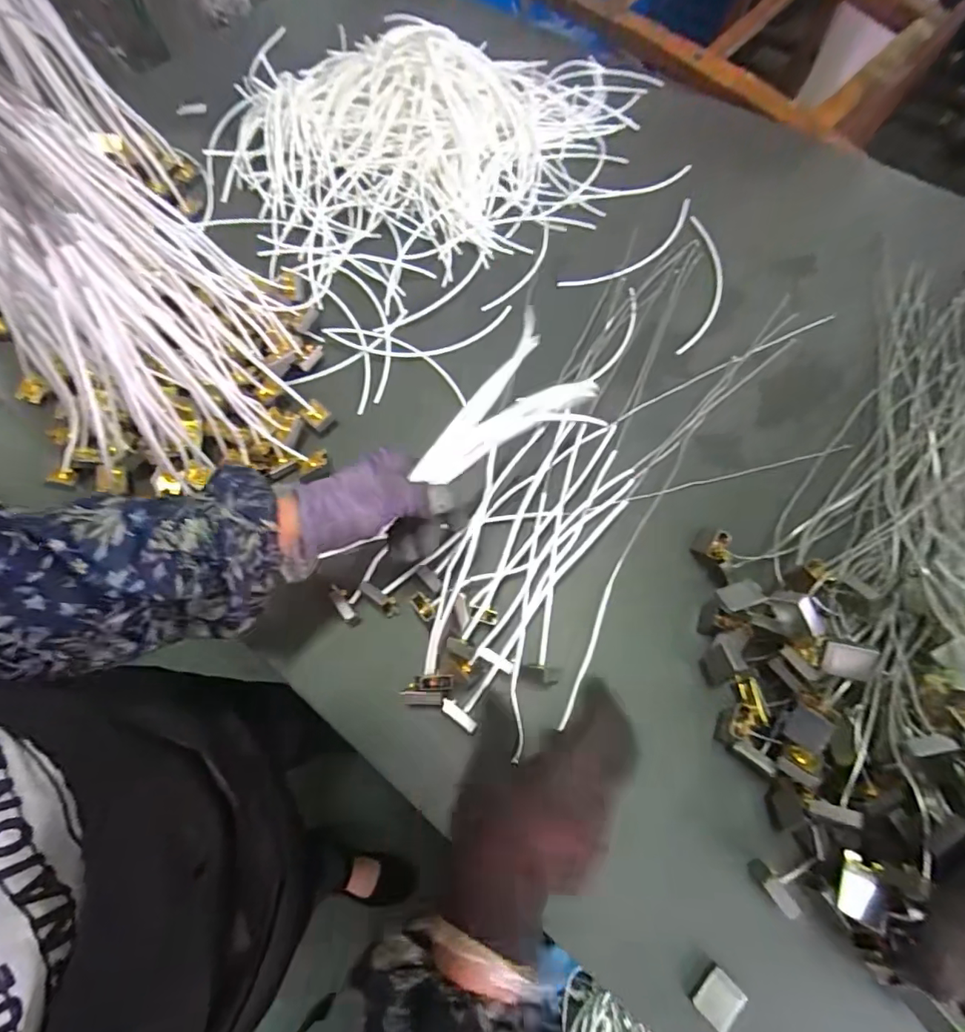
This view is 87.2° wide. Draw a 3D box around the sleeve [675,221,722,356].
[{"bbox_3d":[0.277,-0.291,0.634,0.046,0.005,0.223,10,69,7],"label":"sleeve"}]

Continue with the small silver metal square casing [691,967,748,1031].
[{"bbox_3d":[0.174,0.354,0.371,0.029,0.008,0.031,42,76,17],"label":"small silver metal square casing"}]

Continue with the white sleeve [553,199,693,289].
[{"bbox_3d":[0.198,-0.343,0.656,0.224,0.008,0.044,-35,70,-11],"label":"white sleeve"}]

